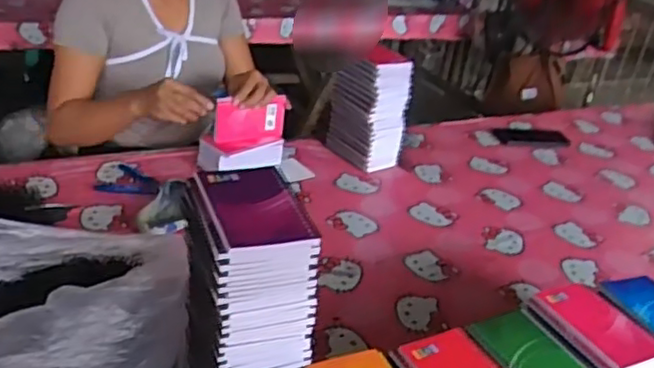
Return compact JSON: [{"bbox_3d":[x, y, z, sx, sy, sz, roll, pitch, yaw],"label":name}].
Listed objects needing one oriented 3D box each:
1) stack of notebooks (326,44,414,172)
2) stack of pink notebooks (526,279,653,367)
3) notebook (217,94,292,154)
[{"bbox_3d":[0.085,-0.152,1.326,0.101,0.227,0.135,-10,32,-29],"label":"stack of notebooks"},{"bbox_3d":[0.293,0.213,0.770,0.104,0.143,0.137,-6,30,-24],"label":"stack of pink notebooks"},{"bbox_3d":[-0.133,-0.111,1.224,0.139,0.093,0.020,-10,20,-31],"label":"notebook"}]

